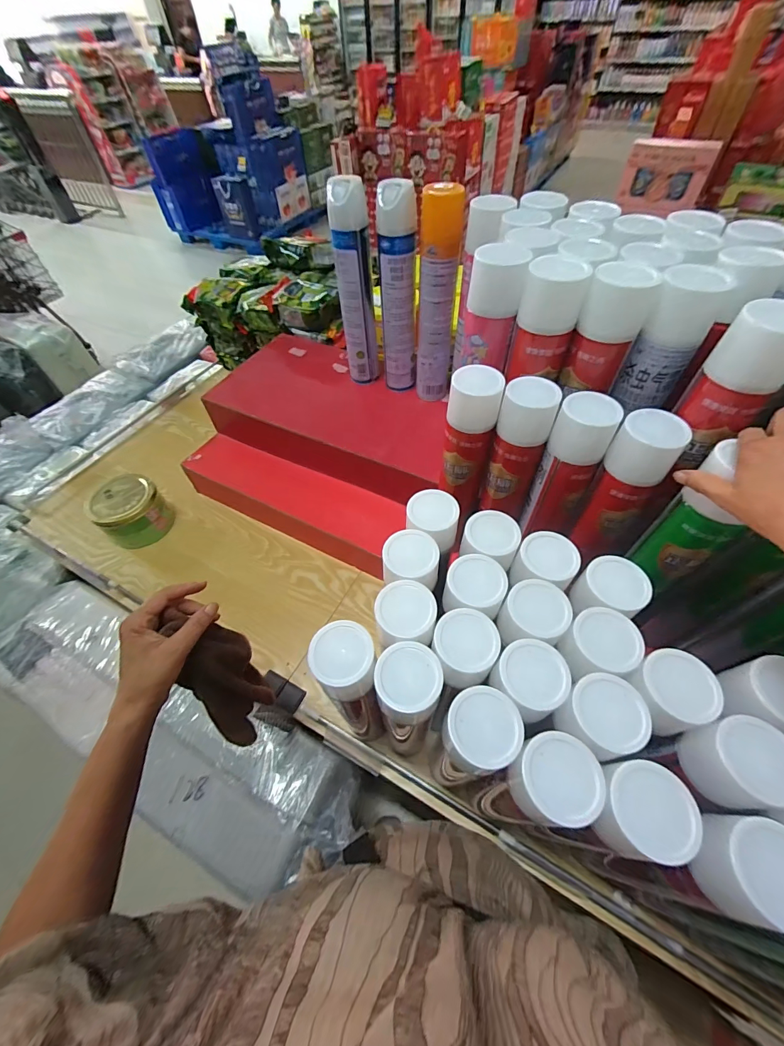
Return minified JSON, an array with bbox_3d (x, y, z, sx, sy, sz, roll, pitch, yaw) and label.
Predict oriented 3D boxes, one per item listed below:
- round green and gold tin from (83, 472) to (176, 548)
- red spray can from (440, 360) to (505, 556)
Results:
[{"bbox_3d":[-0.584,-0.023,0.869,0.133,0.123,0.134,-1,55,1],"label":"round green and gold tin"},{"bbox_3d":[0.097,-0.086,0.547,0.073,0.241,0.074,38,64,25],"label":"red spray can"}]

